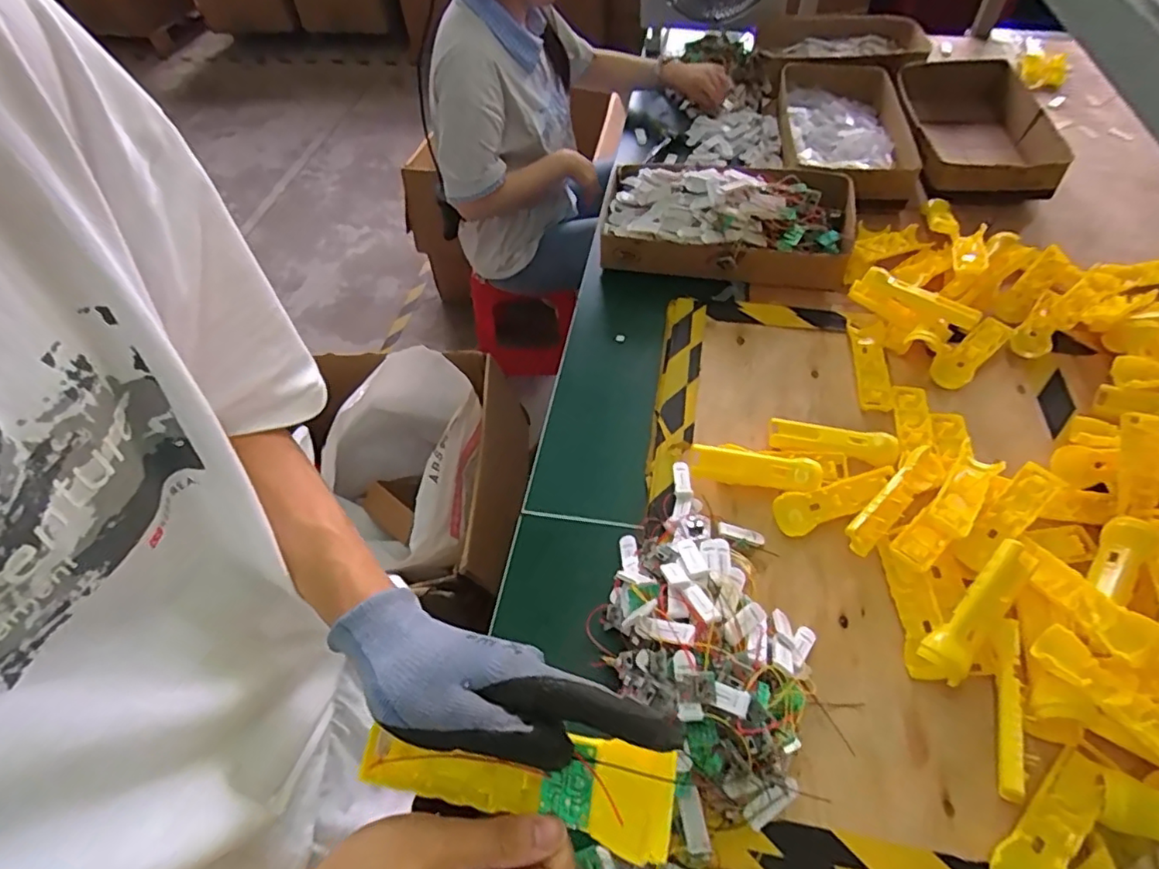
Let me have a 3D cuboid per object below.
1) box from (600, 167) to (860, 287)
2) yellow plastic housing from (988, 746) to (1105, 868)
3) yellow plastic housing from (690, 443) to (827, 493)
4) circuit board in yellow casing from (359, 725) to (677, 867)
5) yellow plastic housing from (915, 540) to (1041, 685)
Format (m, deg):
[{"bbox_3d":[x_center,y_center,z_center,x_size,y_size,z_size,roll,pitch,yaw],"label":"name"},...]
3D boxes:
[{"bbox_3d":[0.240,-0.358,1.014,0.422,0.131,0.193,17,56,14],"label":"box"},{"bbox_3d":[0.417,0.345,0.522,0.049,0.023,0.142,36,62,25],"label":"yellow plastic housing"},{"bbox_3d":[0.221,0.042,0.742,0.163,0.037,0.046,9,54,9],"label":"yellow plastic housing"},{"bbox_3d":[-0.034,0.179,0.303,0.161,0.028,0.042,-1,52,17],"label":"circuit board in yellow casing"},{"bbox_3d":[0.408,0.178,0.604,0.044,0.033,0.153,37,81,26],"label":"yellow plastic housing"}]

